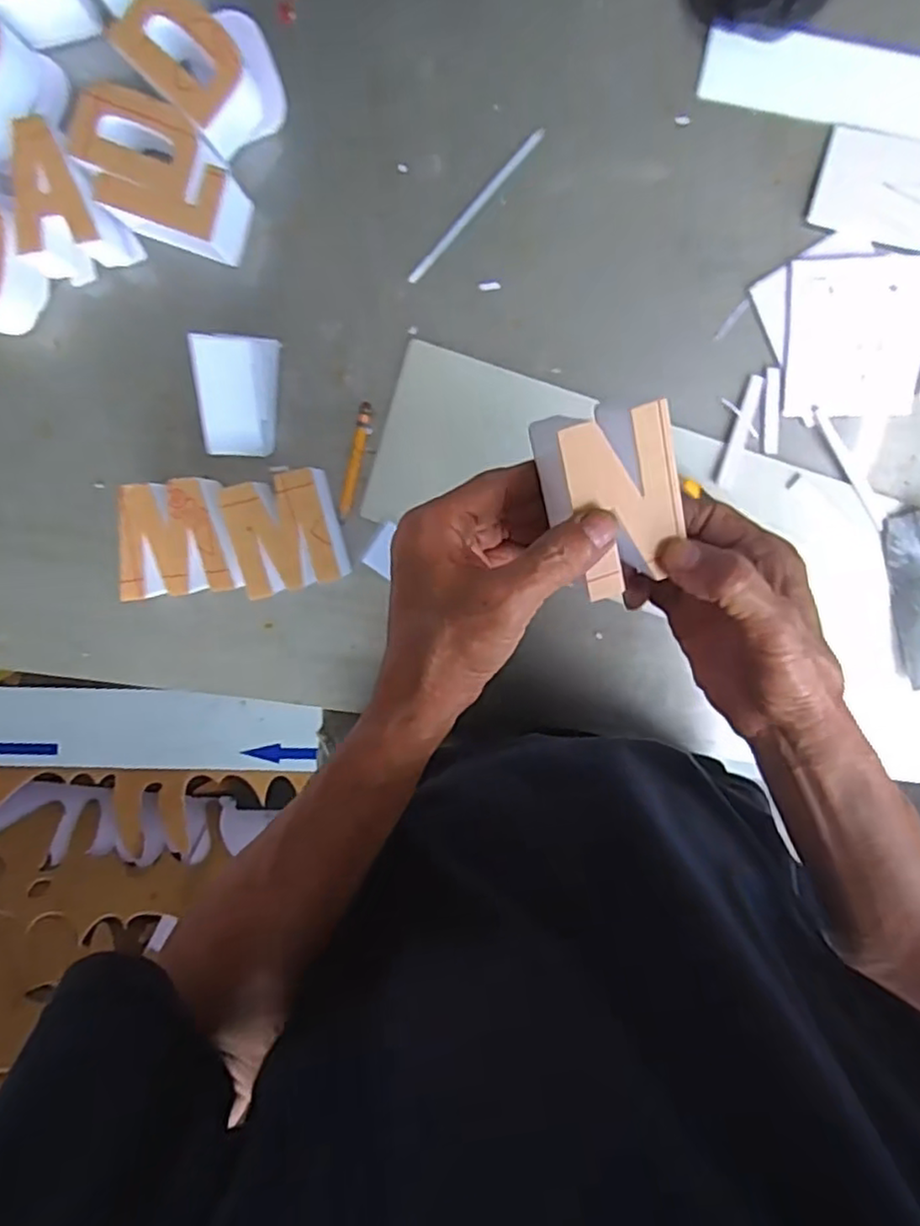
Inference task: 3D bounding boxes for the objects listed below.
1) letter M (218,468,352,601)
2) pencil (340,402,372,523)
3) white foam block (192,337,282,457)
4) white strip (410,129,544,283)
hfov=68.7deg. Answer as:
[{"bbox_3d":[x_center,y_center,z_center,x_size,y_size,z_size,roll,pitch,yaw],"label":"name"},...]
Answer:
[{"bbox_3d":[-0.127,-0.060,0.508,0.077,0.044,0.083,-12,99,3],"label":"letter M"},{"bbox_3d":[-0.080,-0.114,0.512,0.011,0.004,0.089,13,99,-1],"label":"pencil"},{"bbox_3d":[-0.161,-0.156,0.486,0.045,0.057,0.082,3,99,1],"label":"white foam block"},{"bbox_3d":[0.010,-0.293,0.486,0.008,0.004,0.135,44,98,-5],"label":"white strip"}]

